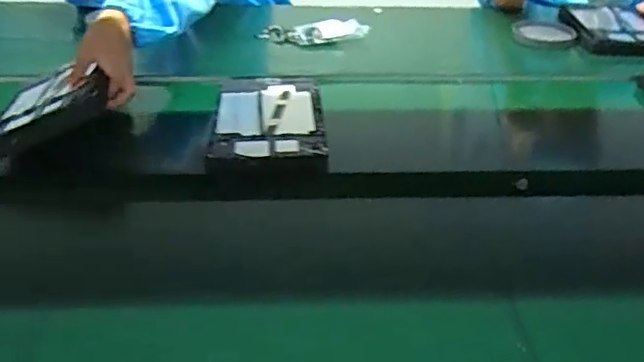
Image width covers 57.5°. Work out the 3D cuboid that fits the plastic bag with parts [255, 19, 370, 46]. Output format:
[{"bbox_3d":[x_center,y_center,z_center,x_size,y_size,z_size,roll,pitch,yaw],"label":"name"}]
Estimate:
[{"bbox_3d":[-0.019,-0.283,1.115,0.210,0.038,0.074,-1,32,4],"label":"plastic bag with parts"}]

